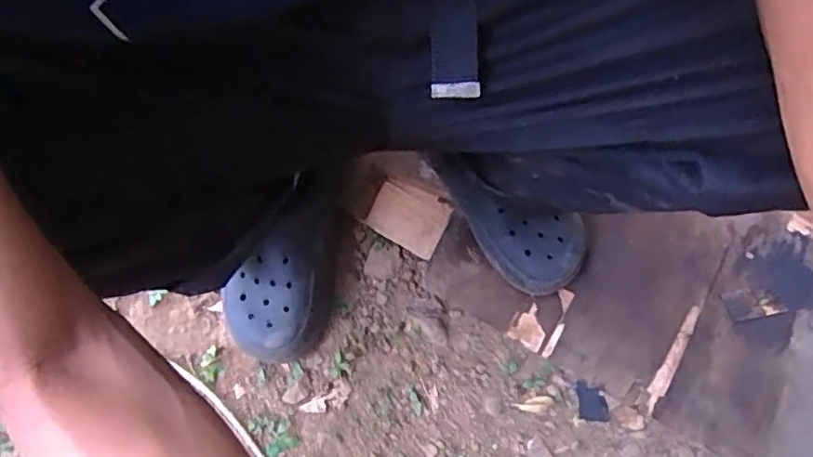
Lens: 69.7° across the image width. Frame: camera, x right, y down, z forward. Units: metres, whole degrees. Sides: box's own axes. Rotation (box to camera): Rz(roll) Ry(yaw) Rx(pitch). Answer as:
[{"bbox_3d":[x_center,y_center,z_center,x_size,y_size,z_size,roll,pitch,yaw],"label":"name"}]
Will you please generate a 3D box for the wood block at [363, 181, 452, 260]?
[{"bbox_3d":[0.001,-0.015,0.708,0.091,0.013,0.072,26,71,14],"label":"wood block"}]

